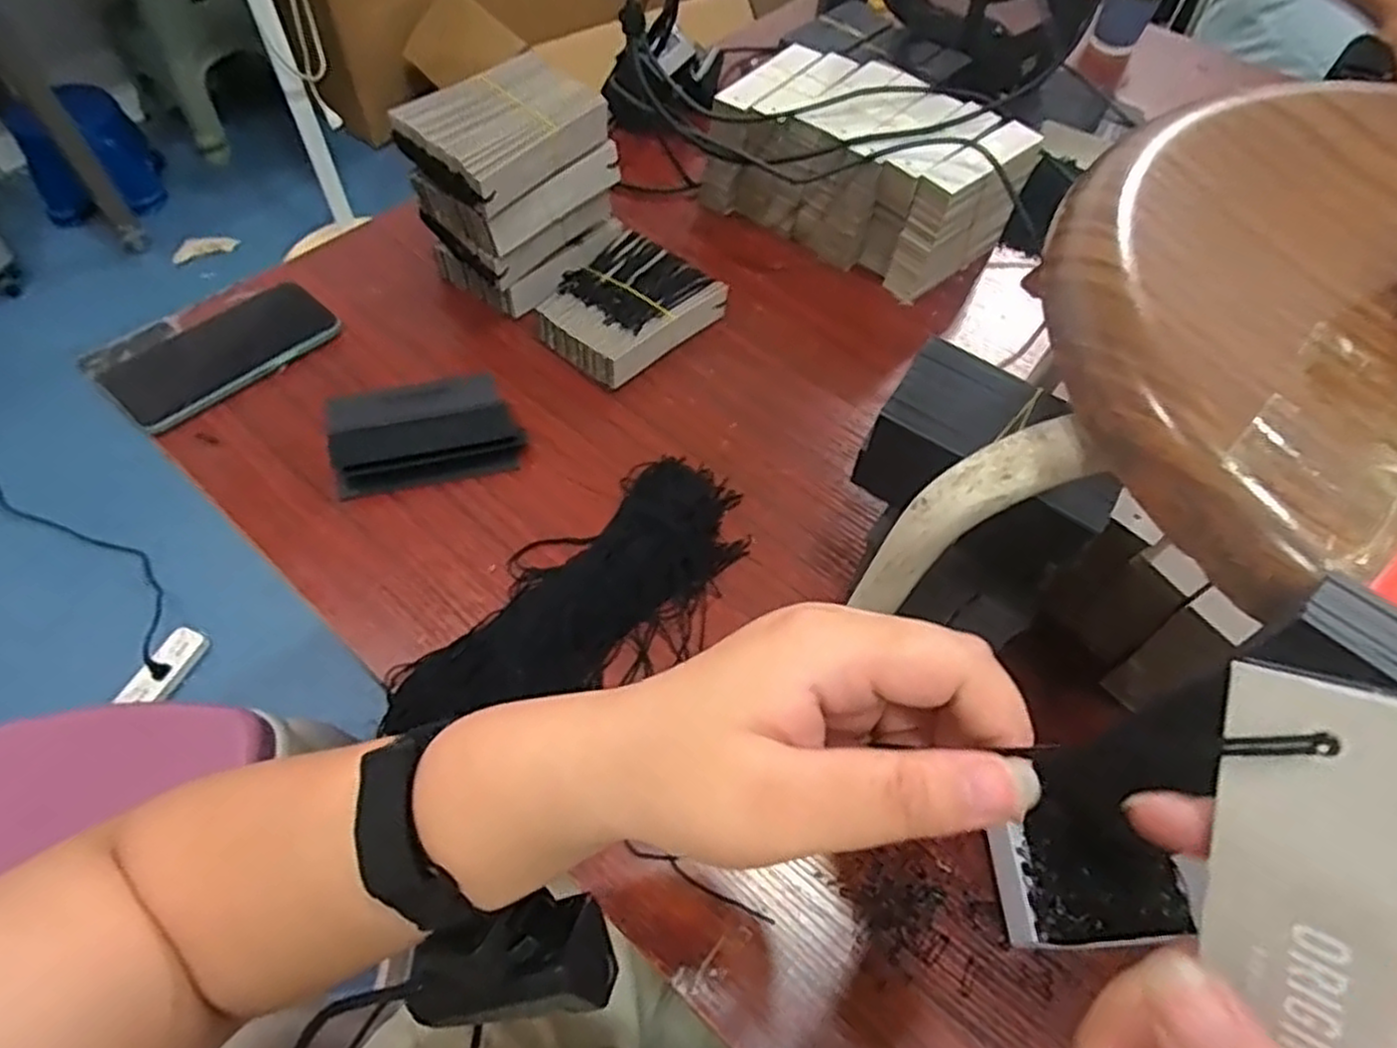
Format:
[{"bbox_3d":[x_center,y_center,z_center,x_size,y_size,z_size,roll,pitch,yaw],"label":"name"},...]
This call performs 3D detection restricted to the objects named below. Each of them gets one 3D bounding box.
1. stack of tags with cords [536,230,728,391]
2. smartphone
[{"bbox_3d":[-0.059,-0.179,0.626,0.106,0.040,0.133,39,63,21],"label":"stack of tags with cords"},{"bbox_3d":[-0.364,-0.133,0.579,0.077,0.012,0.156,42,65,13],"label":"smartphone"}]

